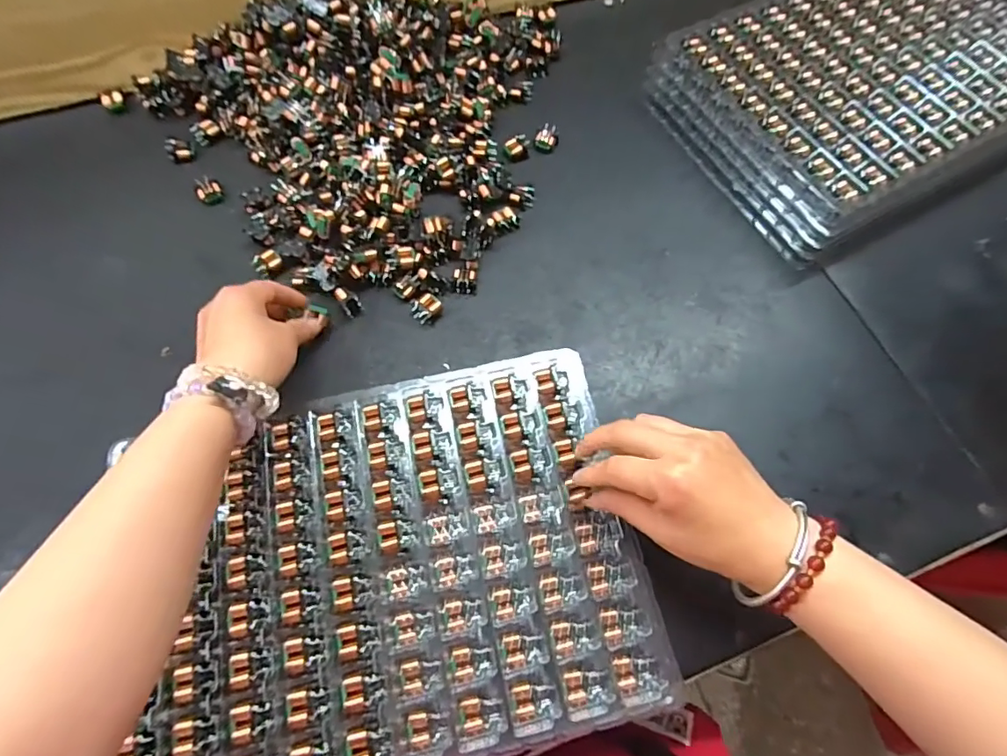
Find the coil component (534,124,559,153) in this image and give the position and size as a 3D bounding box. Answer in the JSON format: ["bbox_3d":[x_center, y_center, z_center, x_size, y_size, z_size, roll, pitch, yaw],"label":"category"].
[{"bbox_3d":[0.042,-0.232,0.497,0.022,0.014,0.020,8,68,2],"label":"coil component"}]

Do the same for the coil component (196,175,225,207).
[{"bbox_3d":[-0.266,-0.168,0.463,0.023,0.018,0.015,-33,72,-14],"label":"coil component"}]

